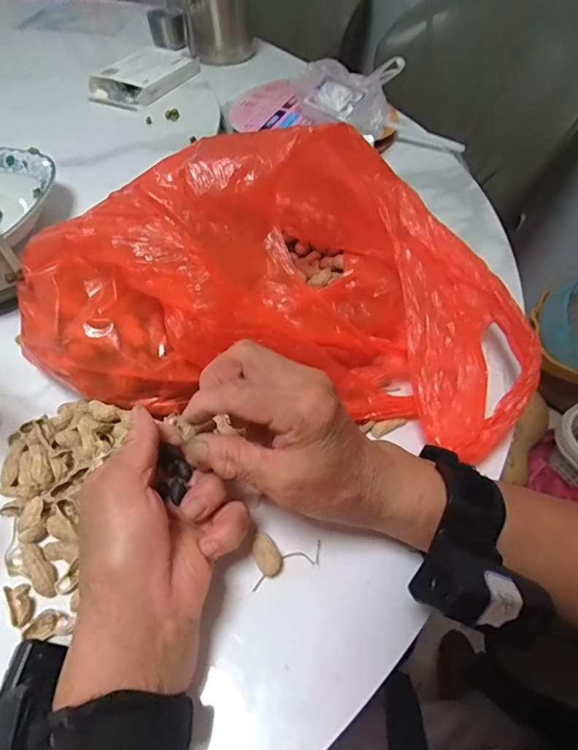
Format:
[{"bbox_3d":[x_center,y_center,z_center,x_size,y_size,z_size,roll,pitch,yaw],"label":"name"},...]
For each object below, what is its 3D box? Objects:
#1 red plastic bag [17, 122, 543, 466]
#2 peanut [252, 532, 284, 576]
[{"bbox_3d":[0.003,-0.082,0.328,0.338,0.128,0.206,7,52,4],"label":"red plastic bag"},{"bbox_3d":[-0.014,0.109,0.277,0.015,0.012,0.026,-23,56,-18],"label":"peanut"}]

